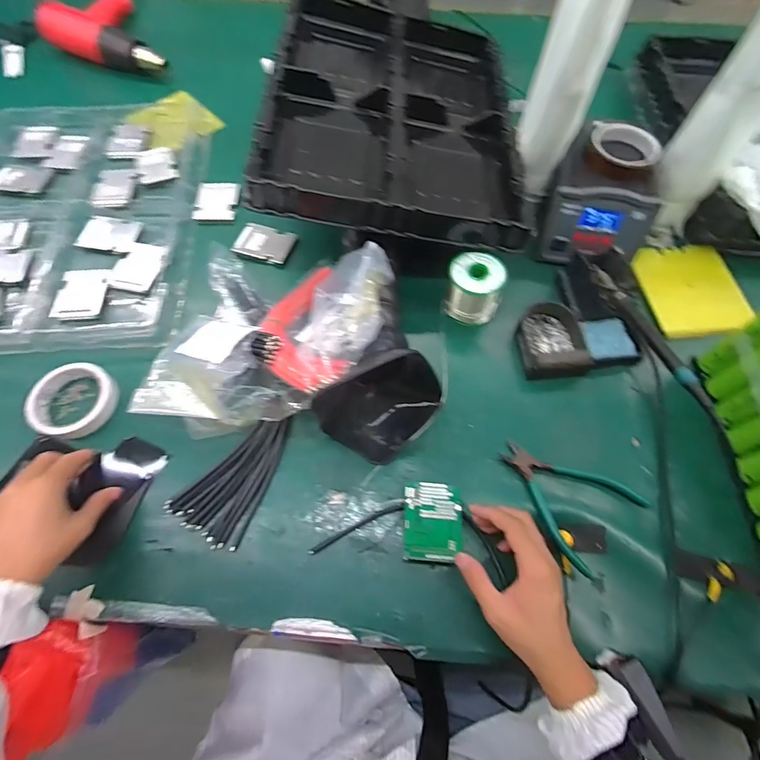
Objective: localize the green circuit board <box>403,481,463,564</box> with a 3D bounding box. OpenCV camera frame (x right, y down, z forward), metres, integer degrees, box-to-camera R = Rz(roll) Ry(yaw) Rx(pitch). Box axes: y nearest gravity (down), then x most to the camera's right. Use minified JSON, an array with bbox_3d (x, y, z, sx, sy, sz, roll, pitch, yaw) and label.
[{"bbox_3d":[0.056,0.149,0.442,0.059,0.008,0.081,3,54,3],"label":"green circuit board"}]

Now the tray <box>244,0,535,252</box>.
[{"bbox_3d":[0.021,-0.383,0.606,0.333,0.060,0.455,6,63,-9],"label":"tray"}]

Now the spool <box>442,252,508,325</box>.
[{"bbox_3d":[0.125,-0.121,0.555,0.072,0.071,0.056,6,63,2],"label":"spool"}]

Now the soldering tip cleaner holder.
[{"bbox_3d":[0.247,-0.058,0.540,0.143,0.030,0.102,-12,65,-6],"label":"soldering tip cleaner holder"}]

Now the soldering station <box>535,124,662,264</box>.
[{"bbox_3d":[0.300,-0.239,0.585,0.135,0.103,0.141,15,65,6],"label":"soldering station"}]

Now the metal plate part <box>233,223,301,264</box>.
[{"bbox_3d":[-0.168,-0.202,0.618,0.085,0.011,0.066,9,59,2],"label":"metal plate part"}]

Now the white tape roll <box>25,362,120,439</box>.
[{"bbox_3d":[-0.372,0.025,0.510,0.095,0.027,0.090,0,65,0],"label":"white tape roll"}]

